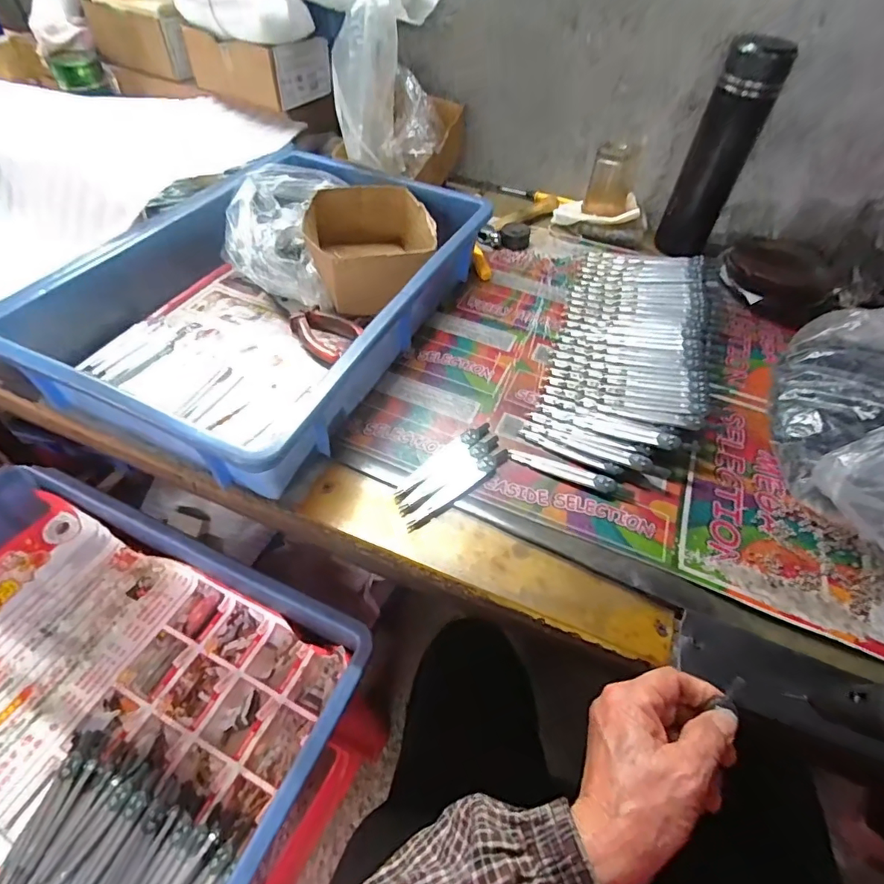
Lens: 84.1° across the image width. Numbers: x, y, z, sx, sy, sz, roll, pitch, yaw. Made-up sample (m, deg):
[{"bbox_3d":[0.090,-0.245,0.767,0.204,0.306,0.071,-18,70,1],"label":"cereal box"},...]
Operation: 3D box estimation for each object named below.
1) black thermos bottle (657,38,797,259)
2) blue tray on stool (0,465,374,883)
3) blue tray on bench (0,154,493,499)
[{"bbox_3d":[0.338,-0.351,0.603,0.070,0.221,0.058,29,54,18],"label":"black thermos bottle"},{"bbox_3d":[-0.313,0.210,0.408,0.437,0.081,0.285,21,52,13],"label":"blue tray on stool"},{"bbox_3d":[-0.163,-0.170,0.505,0.296,0.064,0.435,22,52,13],"label":"blue tray on bench"}]

